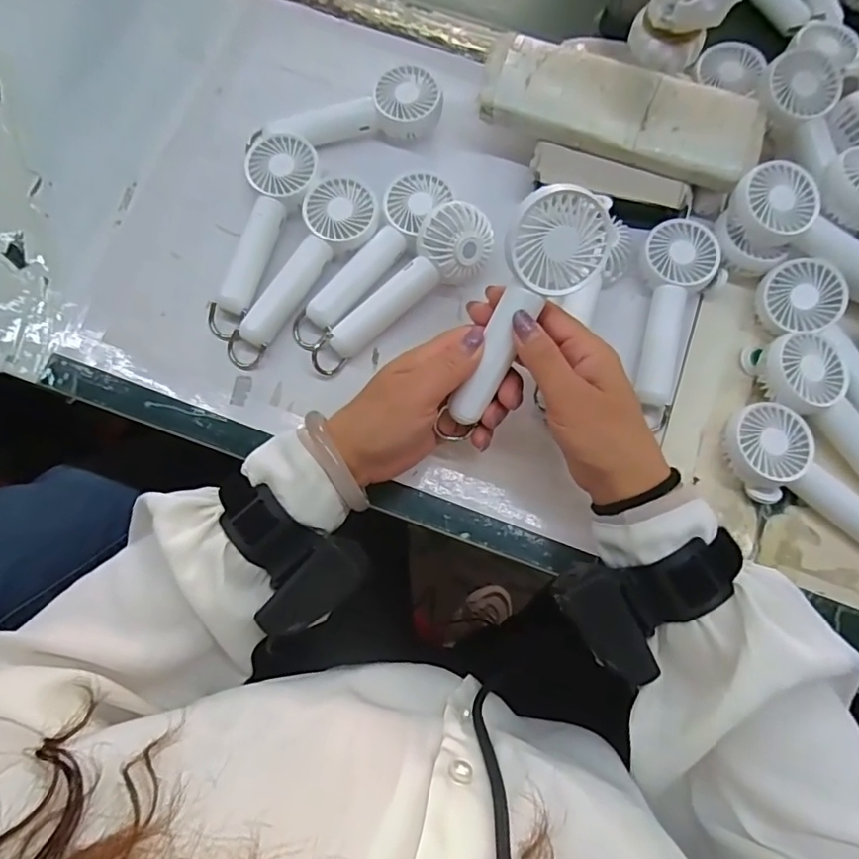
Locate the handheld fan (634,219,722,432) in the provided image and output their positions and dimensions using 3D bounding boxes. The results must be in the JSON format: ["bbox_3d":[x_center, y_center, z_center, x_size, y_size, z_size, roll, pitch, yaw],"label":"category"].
[{"bbox_3d":[0.176,-0.086,0.422,0.054,0.031,0.157,20,75,4],"label":"handheld fan"}]

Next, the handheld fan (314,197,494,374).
[{"bbox_3d":[-0.022,-0.104,0.417,0.167,0.031,0.056,-42,79,3],"label":"handheld fan"}]

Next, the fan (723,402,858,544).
[{"bbox_3d":[0.276,0.047,0.387,0.161,0.032,0.055,42,77,9],"label":"fan"}]

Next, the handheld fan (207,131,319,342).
[{"bbox_3d":[-0.128,-0.153,0.429,0.053,0.028,0.170,12,74,2],"label":"handheld fan"}]

